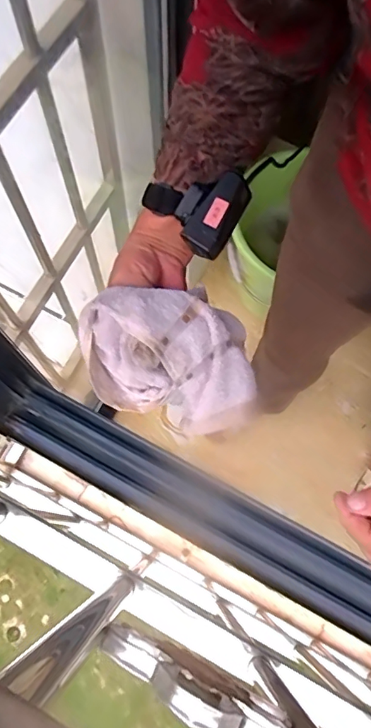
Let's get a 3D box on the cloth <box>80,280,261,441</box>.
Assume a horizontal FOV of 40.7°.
[{"bbox_3d":[-0.011,-0.003,0.406,0.139,0.098,0.088,23,71,7],"label":"cloth"}]

